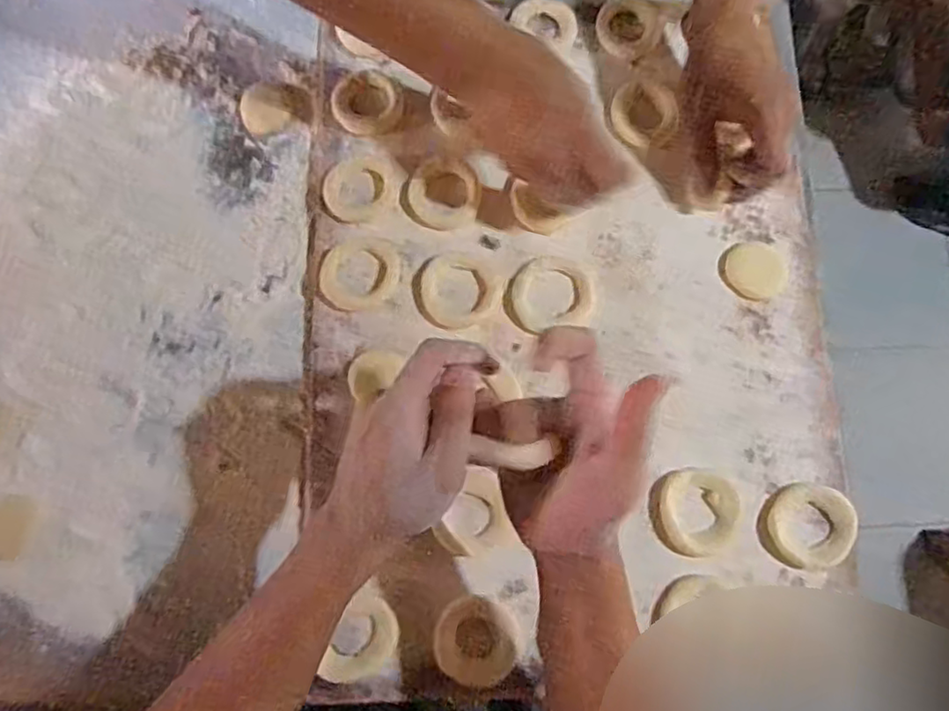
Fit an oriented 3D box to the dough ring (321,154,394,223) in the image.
[{"bbox_3d":[-0.101,-0.144,0.564,0.059,0.011,0.052,-31,80,-7],"label":"dough ring"}]

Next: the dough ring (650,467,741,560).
[{"bbox_3d":[0.174,0.120,0.506,0.070,0.022,0.063,-10,78,-3],"label":"dough ring"}]

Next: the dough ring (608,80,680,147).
[{"bbox_3d":[0.153,-0.220,0.591,0.054,0.016,0.060,9,78,2],"label":"dough ring"}]

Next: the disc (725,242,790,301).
[{"bbox_3d":[0.243,-0.074,0.555,0.052,0.008,0.050,0,78,0],"label":"disc"}]

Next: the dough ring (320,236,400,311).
[{"bbox_3d":[-0.096,-0.069,0.544,0.066,0.013,0.058,-33,80,-7],"label":"dough ring"}]

